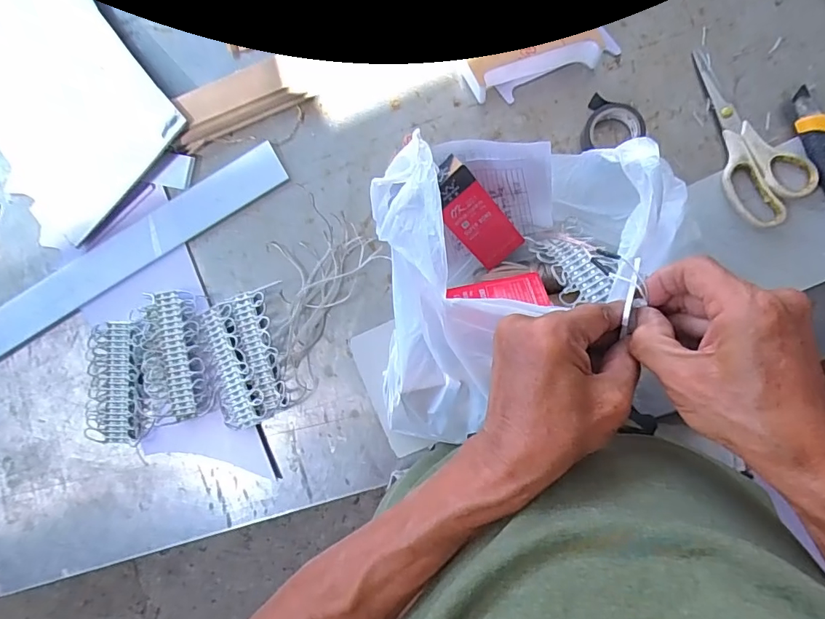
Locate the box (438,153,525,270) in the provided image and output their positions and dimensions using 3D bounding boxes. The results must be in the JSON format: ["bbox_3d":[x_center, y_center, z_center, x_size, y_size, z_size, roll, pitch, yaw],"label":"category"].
[{"bbox_3d":[0.059,-0.088,0.456,0.047,0.027,0.111,-39,124,5],"label":"box"}]

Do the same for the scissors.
[{"bbox_3d":[0.332,-0.173,0.468,0.075,0.013,0.185,-16,87,8],"label":"scissors"}]

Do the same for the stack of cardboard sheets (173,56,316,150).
[{"bbox_3d":[-0.195,-0.234,0.535,0.145,0.031,0.051,-21,86,8],"label":"stack of cardboard sheets"}]

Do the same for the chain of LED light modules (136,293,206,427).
[{"bbox_3d":[-0.273,0.054,0.536,0.075,0.013,0.145,-1,87,8],"label":"chain of LED light modules"}]

